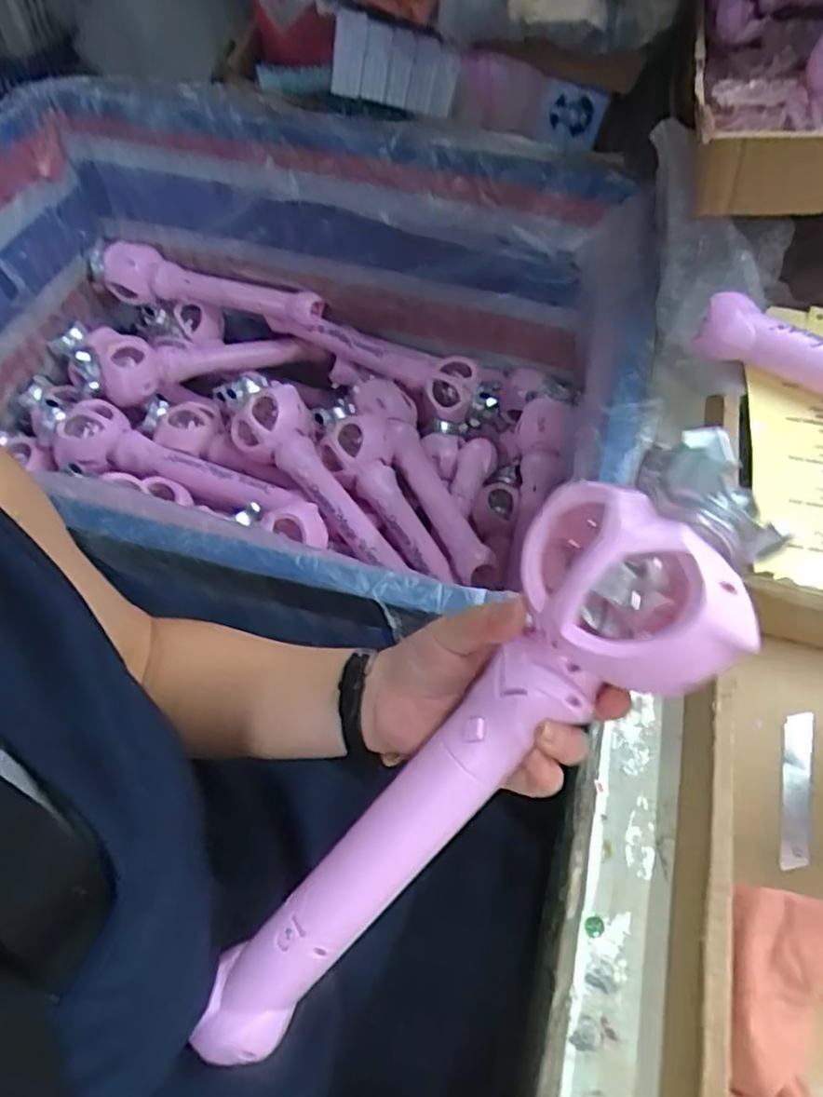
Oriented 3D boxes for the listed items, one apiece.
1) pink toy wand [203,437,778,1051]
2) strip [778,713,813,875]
[{"bbox_3d":[0.022,0.101,0.316,0.092,0.051,0.348,45,105,25],"label":"pink toy wand"},{"bbox_3d":[0.234,0.146,0.423,0.017,0.009,0.096,15,57,9],"label":"strip"}]

